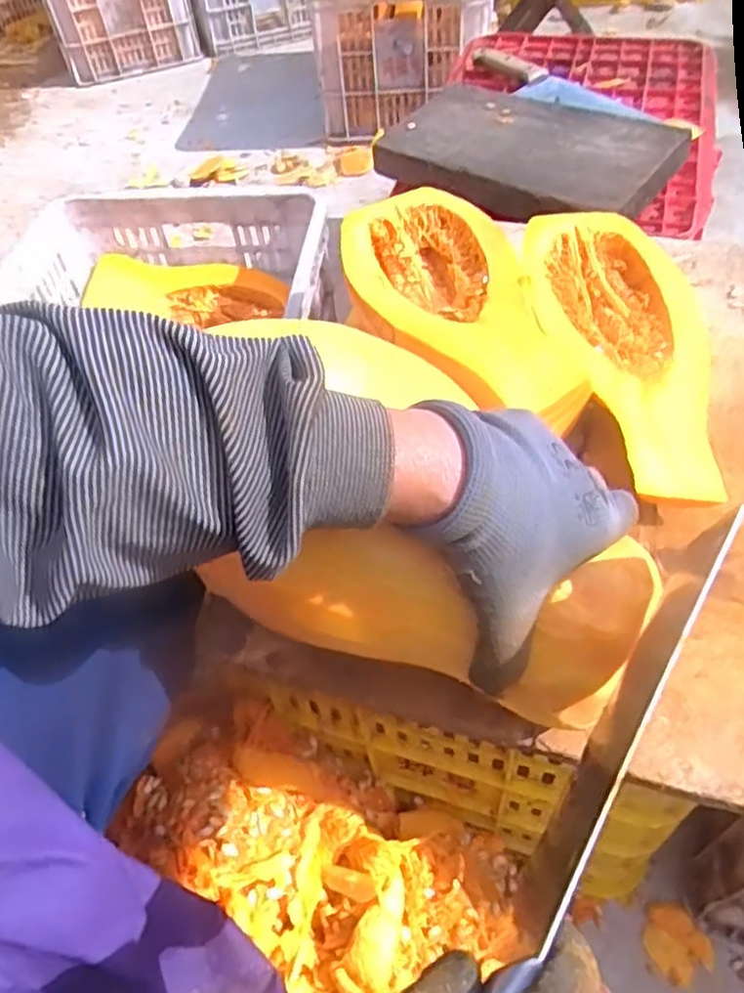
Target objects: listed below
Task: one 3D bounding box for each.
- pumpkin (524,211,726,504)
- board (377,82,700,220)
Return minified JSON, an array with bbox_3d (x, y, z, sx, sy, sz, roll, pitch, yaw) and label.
[{"bbox_3d":[0.185,-0.106,0.530,0.133,0.076,0.259,3,52,8],"label":"pumpkin"},{"bbox_3d":[0.172,-0.393,0.798,0.315,0.048,0.209,22,57,21],"label":"board"}]

